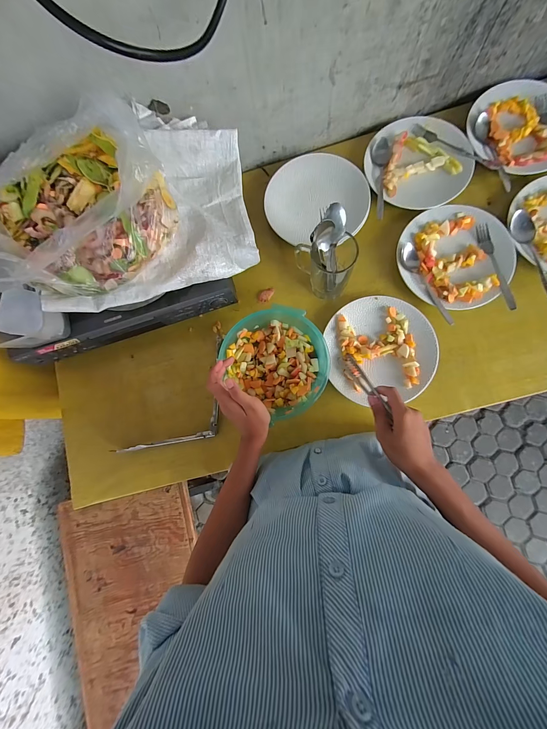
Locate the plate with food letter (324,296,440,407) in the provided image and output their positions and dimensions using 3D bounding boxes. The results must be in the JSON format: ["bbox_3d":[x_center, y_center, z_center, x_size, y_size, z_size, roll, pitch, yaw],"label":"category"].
[{"bbox_3d":[0.196,-0.030,0.538,0.187,0.032,0.186,0,86,5],"label":"plate with food letter"}]

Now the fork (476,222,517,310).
[{"bbox_3d":[0.407,-0.180,0.531,0.019,0.024,0.169,-13,84,4],"label":"fork"}]

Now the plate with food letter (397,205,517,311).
[{"bbox_3d":[0.337,-0.202,0.539,0.192,0.033,0.198,0,86,5],"label":"plate with food letter"}]

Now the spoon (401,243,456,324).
[{"bbox_3d":[0.279,-0.146,0.528,0.039,0.016,0.164,-21,84,3],"label":"spoon"}]

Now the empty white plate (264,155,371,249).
[{"bbox_3d":[0.088,-0.332,0.586,0.198,0.023,0.180,0,86,5],"label":"empty white plate"}]

